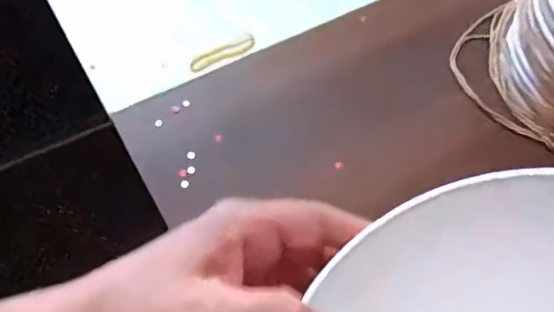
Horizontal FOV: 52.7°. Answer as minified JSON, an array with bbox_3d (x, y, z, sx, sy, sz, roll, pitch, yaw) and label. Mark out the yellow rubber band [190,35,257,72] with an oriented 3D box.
[{"bbox_3d":[-0.040,-0.079,0.422,0.054,0.004,0.012,-25,65,-16],"label":"yellow rubber band"}]

